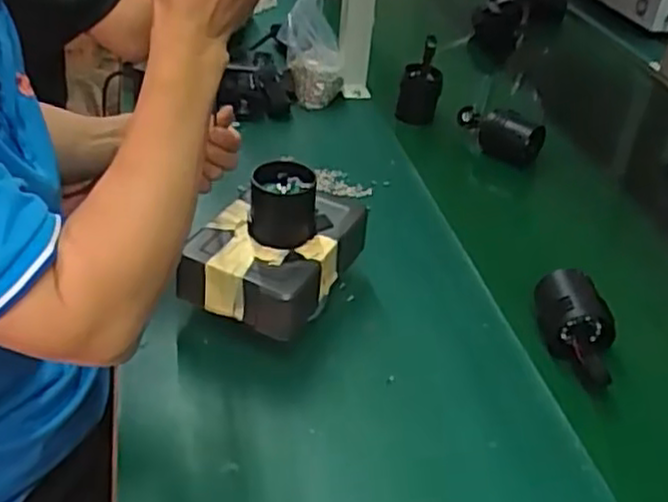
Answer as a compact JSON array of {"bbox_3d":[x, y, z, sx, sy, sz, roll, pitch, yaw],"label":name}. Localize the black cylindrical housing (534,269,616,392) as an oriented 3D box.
[{"bbox_3d":[0.217,0.074,0.652,0.049,0.063,0.115,-2,39,-5],"label":"black cylindrical housing"}]

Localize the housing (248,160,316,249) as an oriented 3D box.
[{"bbox_3d":[-0.043,-0.040,0.626,0.053,0.058,0.053,1,39,-1],"label":"housing"}]

